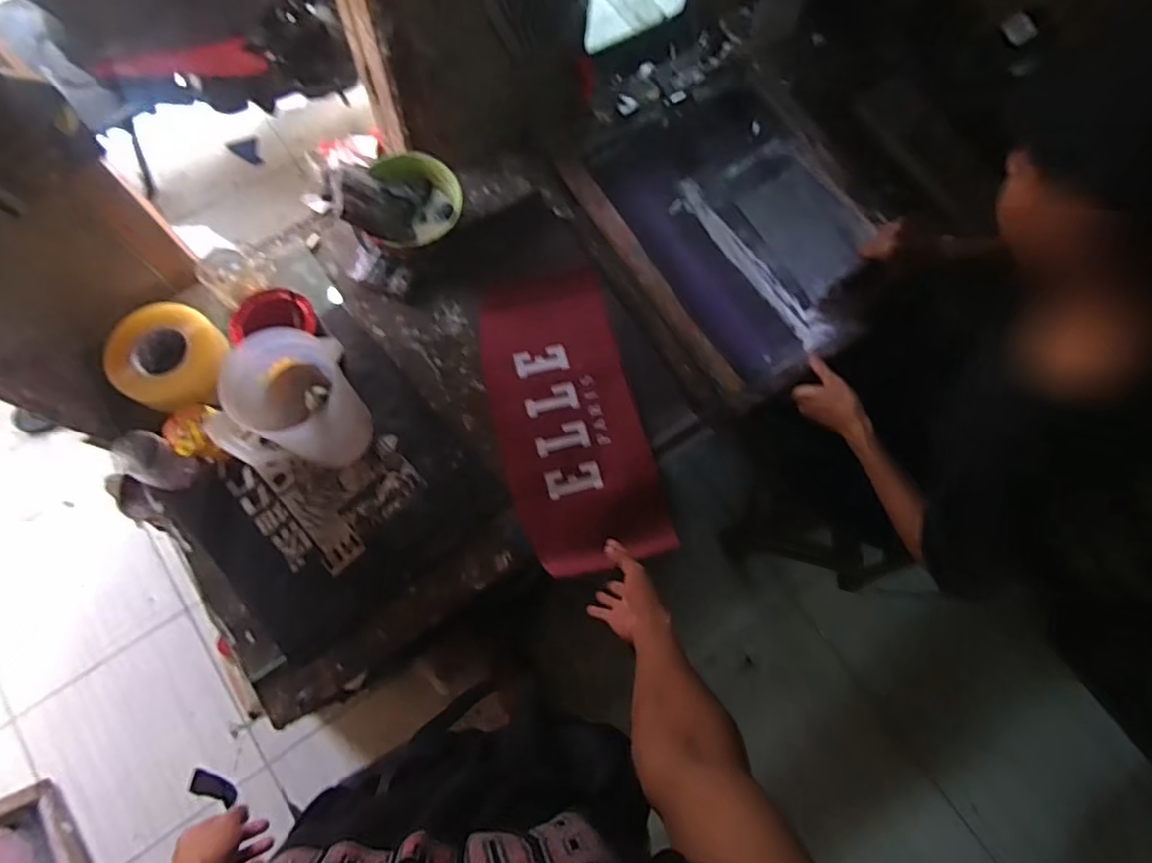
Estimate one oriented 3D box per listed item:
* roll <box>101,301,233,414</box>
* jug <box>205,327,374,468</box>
[{"bbox_3d":[-0.615,-0.108,0.906,0.145,0.063,0.167,1,70,-2],"label":"roll"},{"bbox_3d":[-0.372,-0.019,0.809,0.187,0.217,0.143,-31,75,-13],"label":"jug"}]

